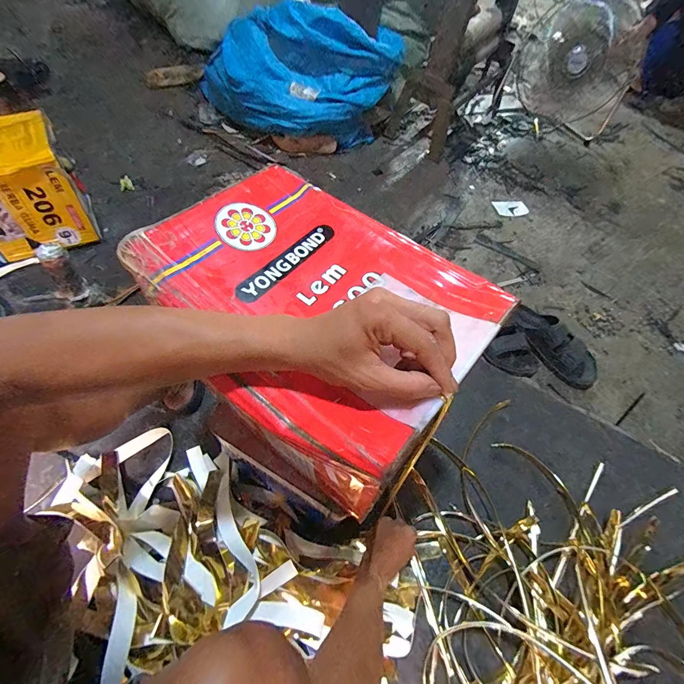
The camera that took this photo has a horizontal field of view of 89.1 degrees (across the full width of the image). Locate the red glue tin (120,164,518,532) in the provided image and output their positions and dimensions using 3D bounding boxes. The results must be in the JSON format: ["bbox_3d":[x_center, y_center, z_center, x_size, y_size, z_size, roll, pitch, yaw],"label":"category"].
[{"bbox_3d":[-0.035,-0.001,0.435,0.349,0.247,0.261,33,61,20],"label":"red glue tin"}]

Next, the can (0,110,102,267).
[{"bbox_3d":[-0.773,-0.361,0.816,0.259,0.229,0.220,-22,63,-19],"label":"can"}]

